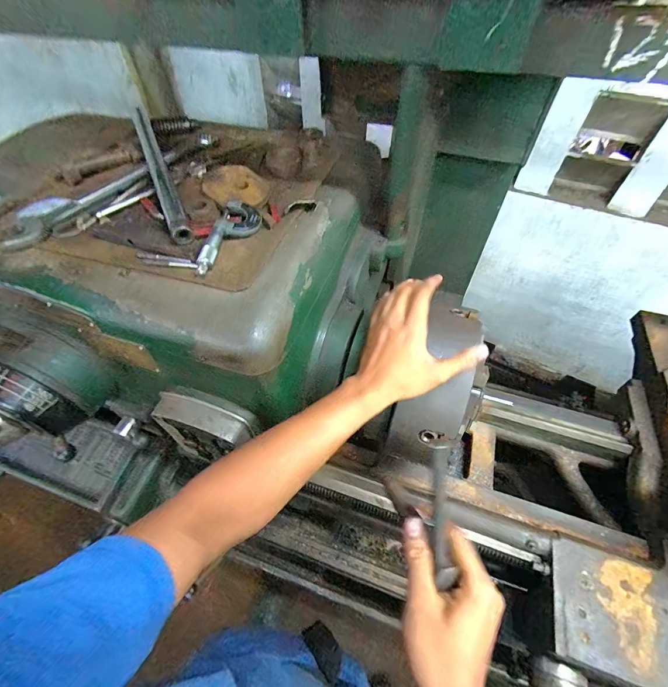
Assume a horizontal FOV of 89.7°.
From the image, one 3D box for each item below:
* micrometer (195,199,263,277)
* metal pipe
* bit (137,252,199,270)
[{"bbox_3d":[-0.128,-0.132,0.414,0.047,0.019,0.135,8,53,7],"label":"micrometer"},{"bbox_3d":[-0.273,-0.279,0.517,0.025,0.029,0.423,-21,55,-15],"label":"metal pipe"},{"bbox_3d":[-0.203,-0.100,0.407,0.081,0.005,0.016,8,52,7],"label":"bit"}]

